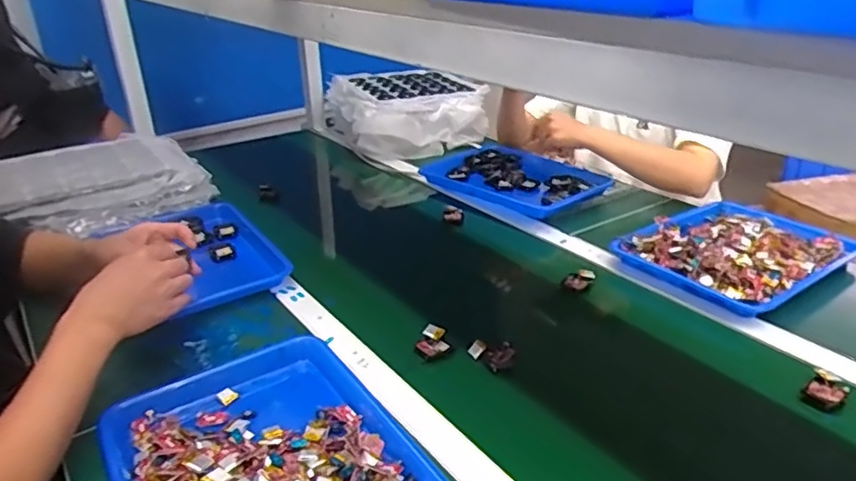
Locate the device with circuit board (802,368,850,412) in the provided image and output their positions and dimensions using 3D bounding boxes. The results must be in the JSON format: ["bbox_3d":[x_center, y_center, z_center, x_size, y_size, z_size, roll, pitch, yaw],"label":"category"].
[{"bbox_3d":[0.438,0.163,0.672,0.052,0.006,0.036,-37,51,-26],"label":"device with circuit board"}]

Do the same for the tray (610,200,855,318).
[{"bbox_3d":[0.478,0.012,0.943,0.303,0.035,0.240,-19,31,-31],"label":"tray"}]

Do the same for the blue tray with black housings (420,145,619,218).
[{"bbox_3d":[0.179,-0.126,1.235,0.241,0.034,0.314,-21,32,-34],"label":"blue tray with black housings"}]

